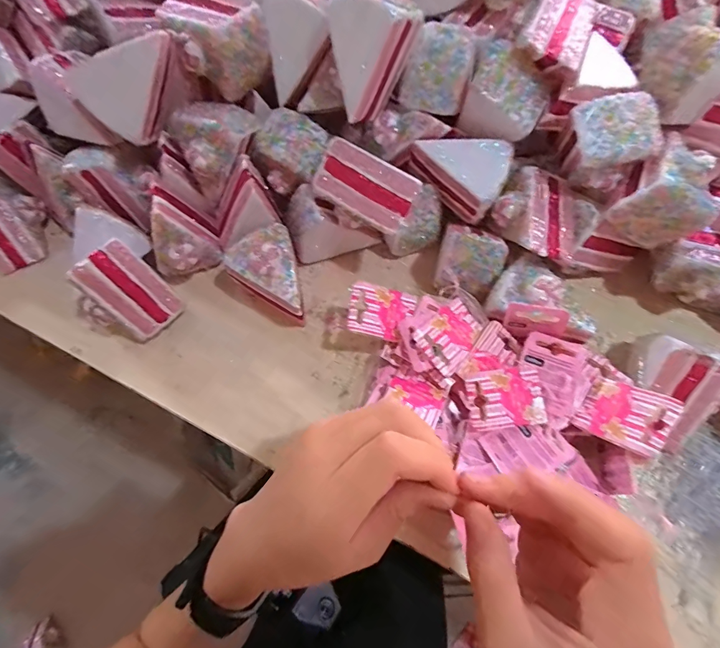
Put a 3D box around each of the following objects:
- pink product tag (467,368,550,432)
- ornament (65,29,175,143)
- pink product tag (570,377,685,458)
[{"bbox_3d":[0.115,0.058,0.301,0.059,0.011,0.040,-5,67,0],"label":"pink product tag"},{"bbox_3d":[-0.178,-0.194,0.312,0.081,0.061,0.037,-38,50,9],"label":"ornament"},{"bbox_3d":[0.191,0.065,0.280,0.004,0.059,0.045,42,79,-29],"label":"pink product tag"}]

